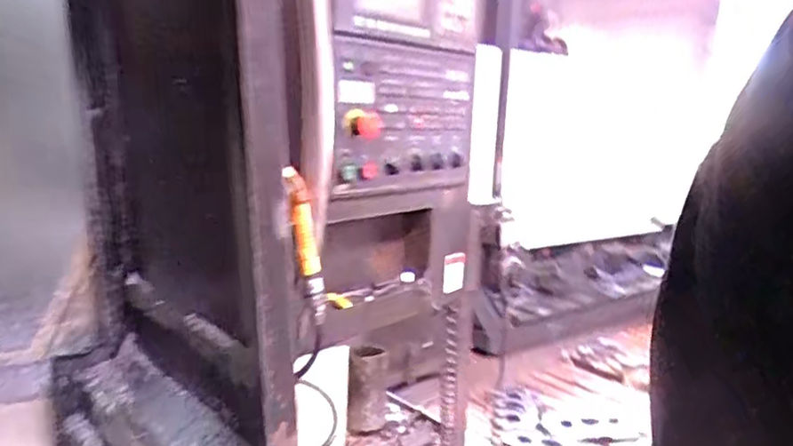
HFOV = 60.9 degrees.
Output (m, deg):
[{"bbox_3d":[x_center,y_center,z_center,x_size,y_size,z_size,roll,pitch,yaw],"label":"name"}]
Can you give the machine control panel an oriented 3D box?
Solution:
[{"bbox_3d":[0.001,-0.170,1.123,0.083,0.237,0.411,7,11,30],"label":"machine control panel"}]

